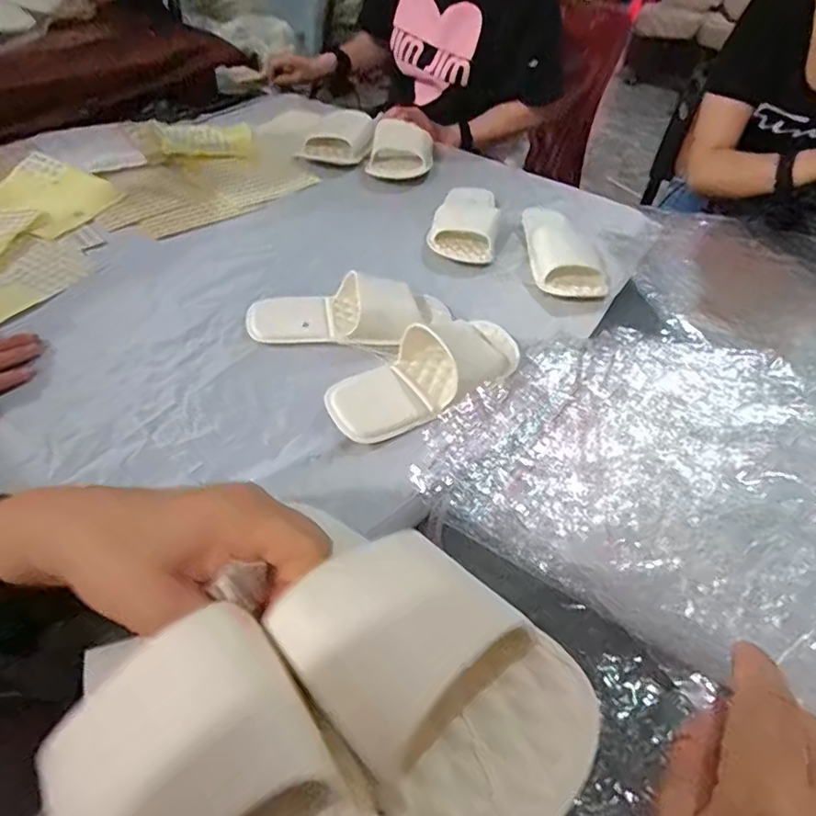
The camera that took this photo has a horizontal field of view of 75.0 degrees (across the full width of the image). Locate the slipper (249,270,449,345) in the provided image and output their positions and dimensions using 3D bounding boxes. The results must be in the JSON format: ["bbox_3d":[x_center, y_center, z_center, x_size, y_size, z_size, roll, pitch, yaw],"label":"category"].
[{"bbox_3d":[-0.068,-0.118,0.622,0.232,0.046,0.099,5,44,-1],"label":"slipper"}]

